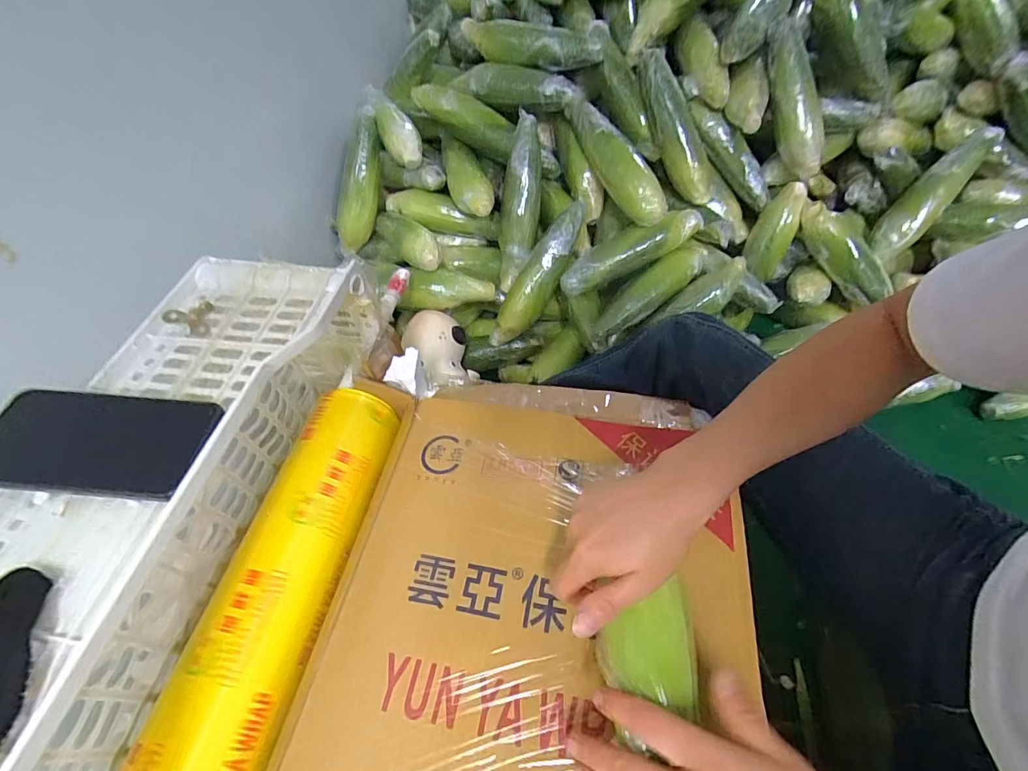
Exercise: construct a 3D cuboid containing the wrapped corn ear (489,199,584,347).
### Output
[{"bbox_3d":[0.041,-0.176,0.768,0.061,0.047,0.265,37,101,27],"label":"wrapped corn ear"}]

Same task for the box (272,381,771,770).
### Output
[{"bbox_3d":[0.011,0.203,0.365,0.325,0.036,0.511,6,56,10],"label":"box"}]

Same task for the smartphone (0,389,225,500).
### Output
[{"bbox_3d":[-0.289,0.037,0.313,0.153,0.008,0.073,4,53,1],"label":"smartphone"}]

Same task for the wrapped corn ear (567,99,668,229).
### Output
[{"bbox_3d":[0.154,-0.361,0.722,0.061,0.064,0.250,-27,74,-13],"label":"wrapped corn ear"}]

